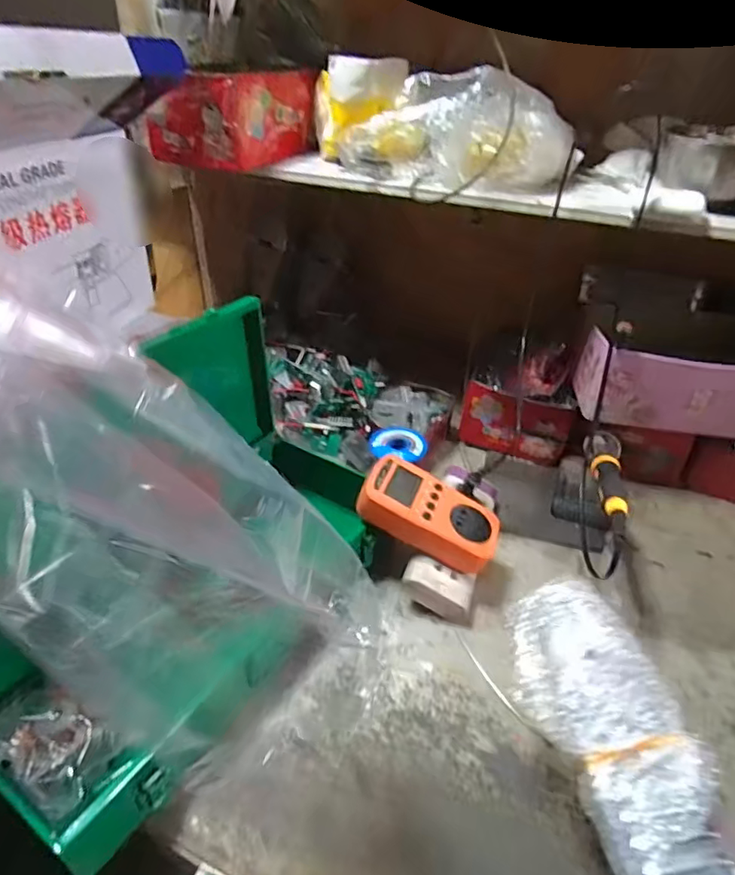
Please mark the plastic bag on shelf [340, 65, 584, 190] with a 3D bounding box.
[{"bbox_3d":[0.092,-0.296,0.529,0.223,0.096,0.108,10,37,12],"label":"plastic bag on shelf"}]

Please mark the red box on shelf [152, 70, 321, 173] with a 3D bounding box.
[{"bbox_3d":[-0.151,-0.373,0.628,0.121,0.083,0.170,22,41,26],"label":"red box on shelf"}]

